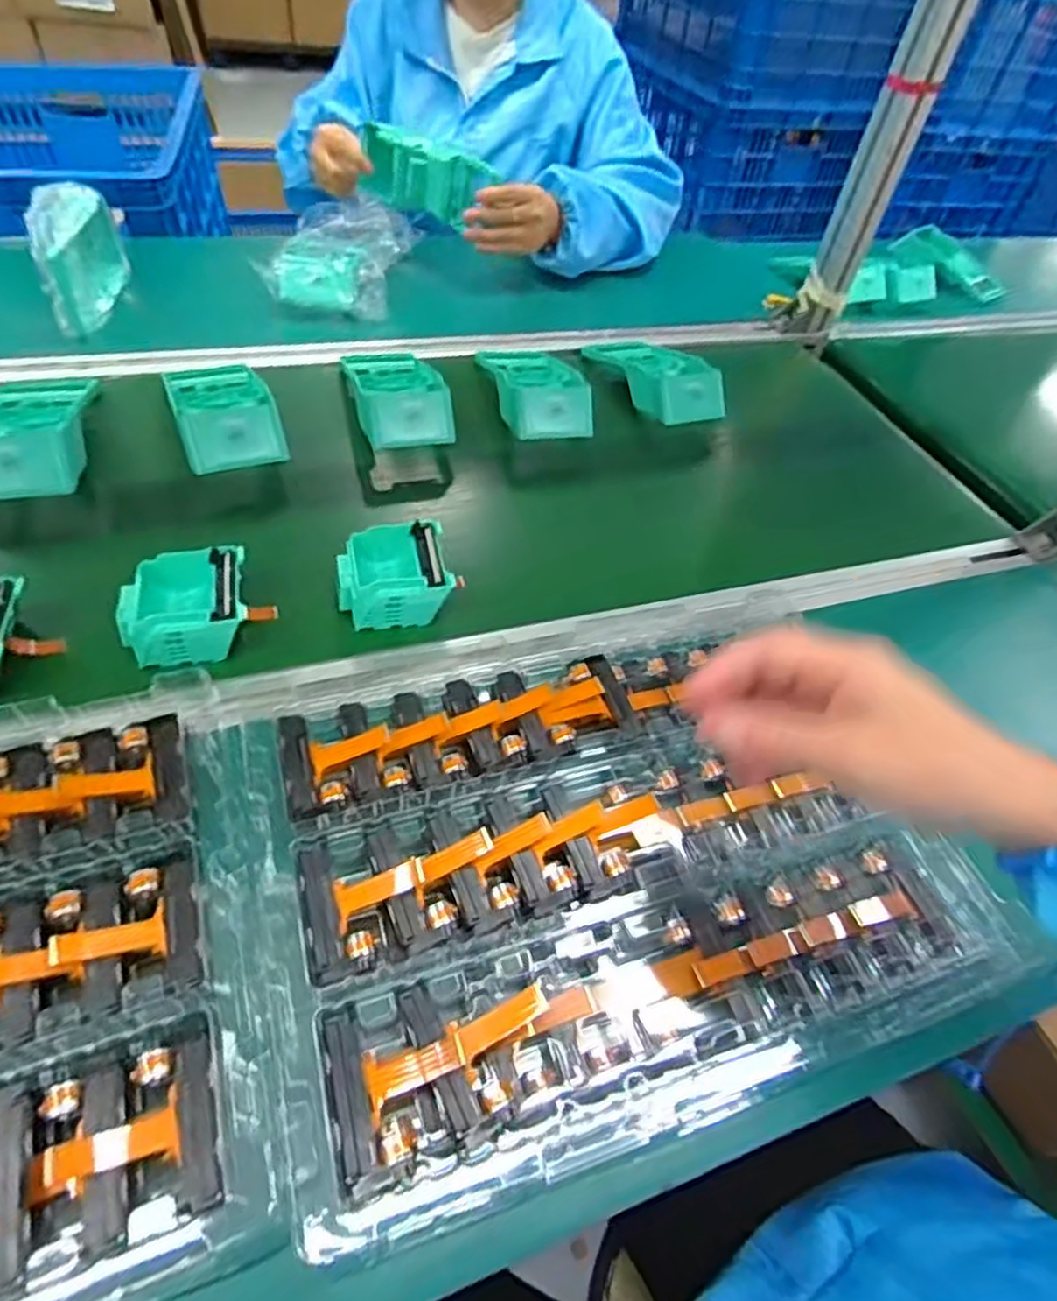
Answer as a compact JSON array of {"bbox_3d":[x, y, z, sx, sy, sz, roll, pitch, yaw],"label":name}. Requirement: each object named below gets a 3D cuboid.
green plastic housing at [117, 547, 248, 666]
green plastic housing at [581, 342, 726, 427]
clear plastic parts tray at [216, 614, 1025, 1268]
[{"bbox_3d":[-0.234,-0.027,0.479,0.081,0.040,0.078,-10,53,-16],"label":"green plastic housing"},{"bbox_3d":[0.136,-0.301,0.782,0.097,0.045,0.188,-11,37,-17],"label":"green plastic housing"},{"bbox_3d":[0.045,0.096,0.396,0.372,0.044,0.286,-13,53,-18],"label":"clear plastic parts tray"}]

